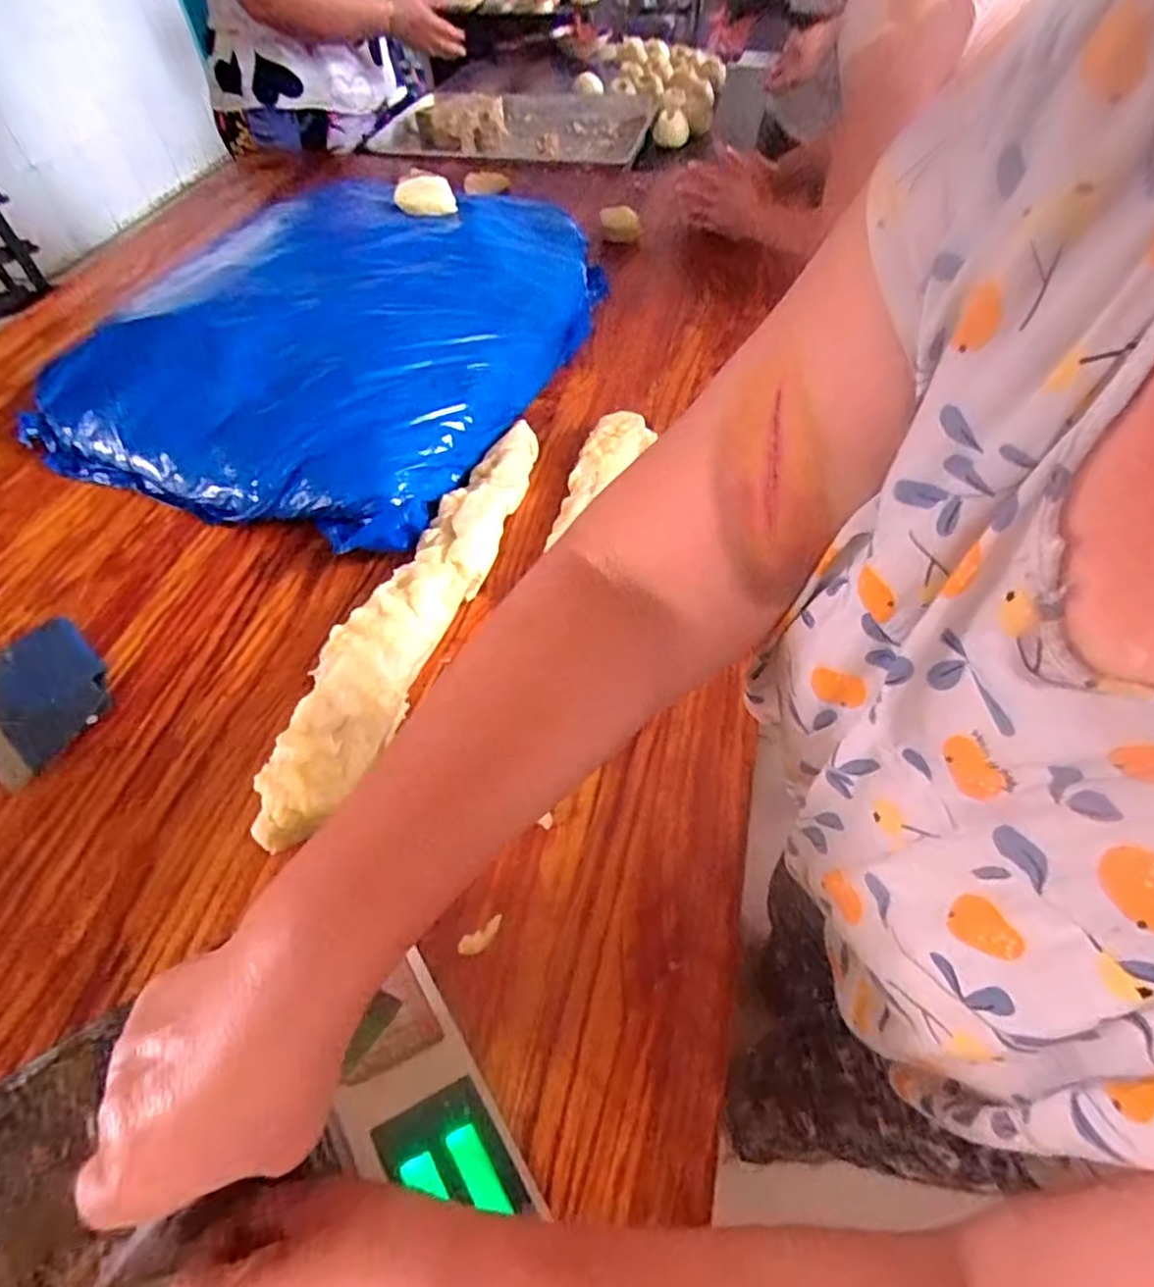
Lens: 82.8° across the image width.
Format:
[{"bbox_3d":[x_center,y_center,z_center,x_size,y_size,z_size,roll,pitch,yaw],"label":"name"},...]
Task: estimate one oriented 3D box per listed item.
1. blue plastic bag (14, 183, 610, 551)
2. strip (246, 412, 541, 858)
[{"bbox_3d":[-0.303,-0.466,0.924,0.549,0.147,0.752,19,58,16],"label":"blue plastic bag"},{"bbox_3d":[-0.155,-0.063,0.668,0.102,0.058,0.554,15,56,13],"label":"strip"}]

